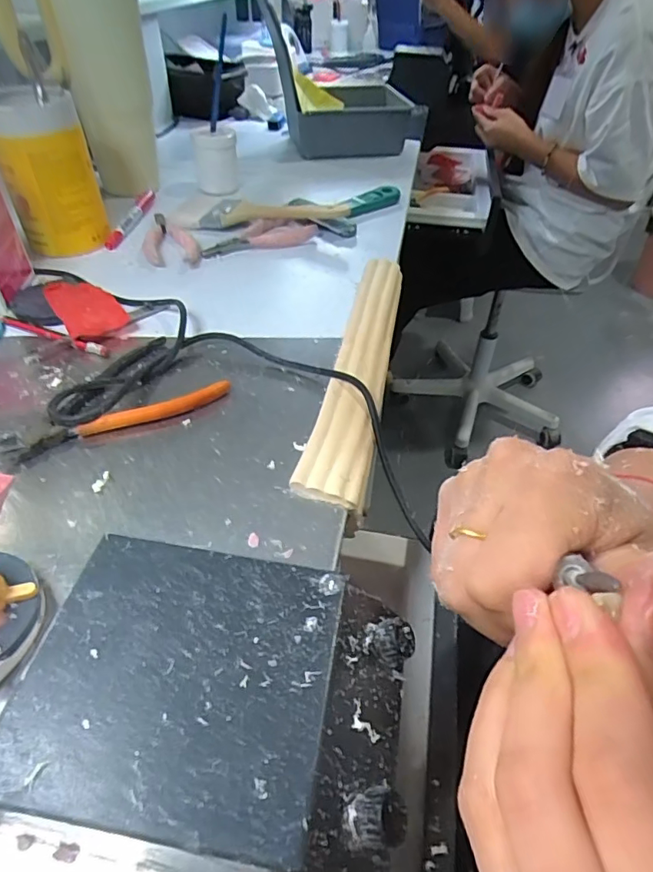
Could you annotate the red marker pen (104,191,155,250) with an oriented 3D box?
[{"bbox_3d":[-0.221,-0.247,0.589,0.022,0.018,0.136,3,44,0],"label":"red marker pen"}]

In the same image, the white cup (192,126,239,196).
[{"bbox_3d":[-0.140,-0.350,0.662,0.058,0.073,0.052,-9,45,-10],"label":"white cup"}]

